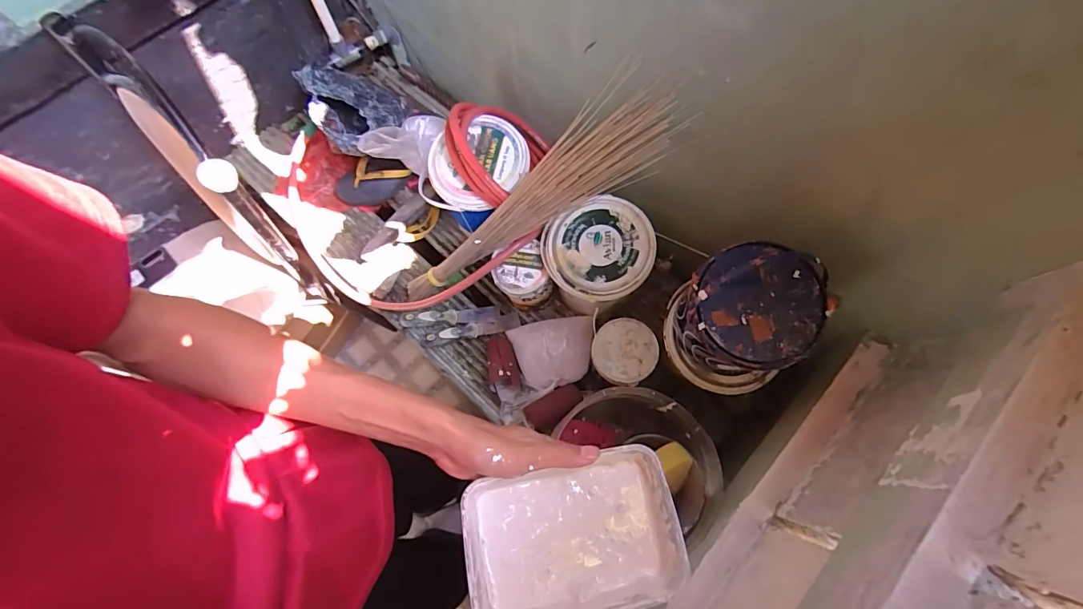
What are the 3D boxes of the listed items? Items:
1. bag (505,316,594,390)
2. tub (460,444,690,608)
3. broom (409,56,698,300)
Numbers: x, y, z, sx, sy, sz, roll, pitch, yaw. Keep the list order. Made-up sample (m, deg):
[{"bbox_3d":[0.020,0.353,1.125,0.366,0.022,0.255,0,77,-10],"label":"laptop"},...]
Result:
[{"bbox_3d":[0.024,0.088,0.860,0.163,0.080,0.137,-8,73,-3],"label":"bag"},{"bbox_3d":[0.025,0.191,0.380,0.168,0.041,0.112,-11,73,-4],"label":"tub"},{"bbox_3d":[-0.043,-0.143,0.766,0.606,0.102,0.087,-30,69,36],"label":"broom"}]

